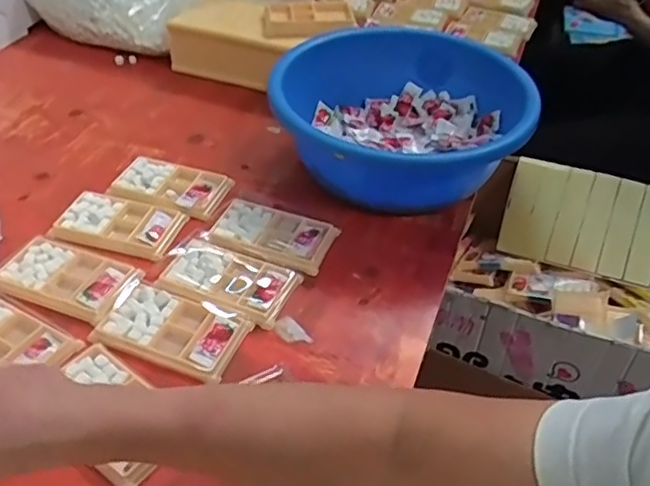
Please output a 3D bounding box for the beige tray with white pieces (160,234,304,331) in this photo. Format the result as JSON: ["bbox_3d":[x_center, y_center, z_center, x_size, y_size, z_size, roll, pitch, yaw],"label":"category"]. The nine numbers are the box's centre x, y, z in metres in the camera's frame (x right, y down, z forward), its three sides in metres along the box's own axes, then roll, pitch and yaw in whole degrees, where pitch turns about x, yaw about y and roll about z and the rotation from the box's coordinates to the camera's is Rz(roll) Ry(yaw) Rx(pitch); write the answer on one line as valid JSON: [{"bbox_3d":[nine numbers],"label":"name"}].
[{"bbox_3d":[-0.100,0.034,0.648,0.131,0.015,0.076,20,45,17],"label":"beige tray with white pieces"}]

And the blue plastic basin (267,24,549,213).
[{"bbox_3d":[0.091,-0.149,0.780,0.299,0.123,0.283,2,43,-2],"label":"blue plastic basin"}]

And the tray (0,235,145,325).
[{"bbox_3d":[-0.264,0.036,0.640,0.144,0.019,0.079,16,44,13],"label":"tray"}]

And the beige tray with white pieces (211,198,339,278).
[{"bbox_3d":[-0.058,-0.012,0.703,0.132,0.014,0.085,18,45,15],"label":"beige tray with white pieces"}]

